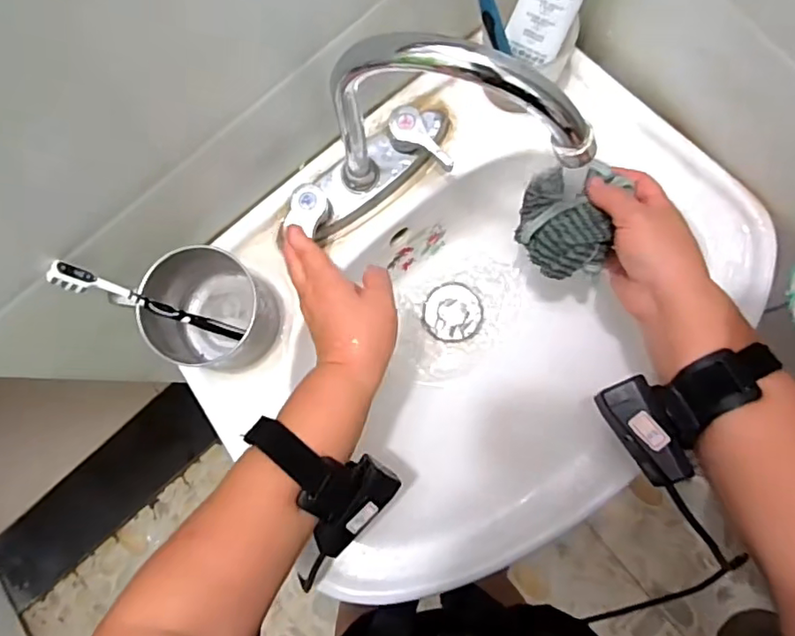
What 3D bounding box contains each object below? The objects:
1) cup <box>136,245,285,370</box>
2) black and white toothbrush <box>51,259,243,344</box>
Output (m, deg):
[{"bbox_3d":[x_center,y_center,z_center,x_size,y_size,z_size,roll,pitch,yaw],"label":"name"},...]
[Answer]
[{"bbox_3d":[-0.152,-0.008,0.488,0.087,0.087,0.095,-1,83,4],"label":"cup"},{"bbox_3d":[-0.188,-0.009,0.453,0.012,0.151,0.017,15,82,49],"label":"black and white toothbrush"}]

